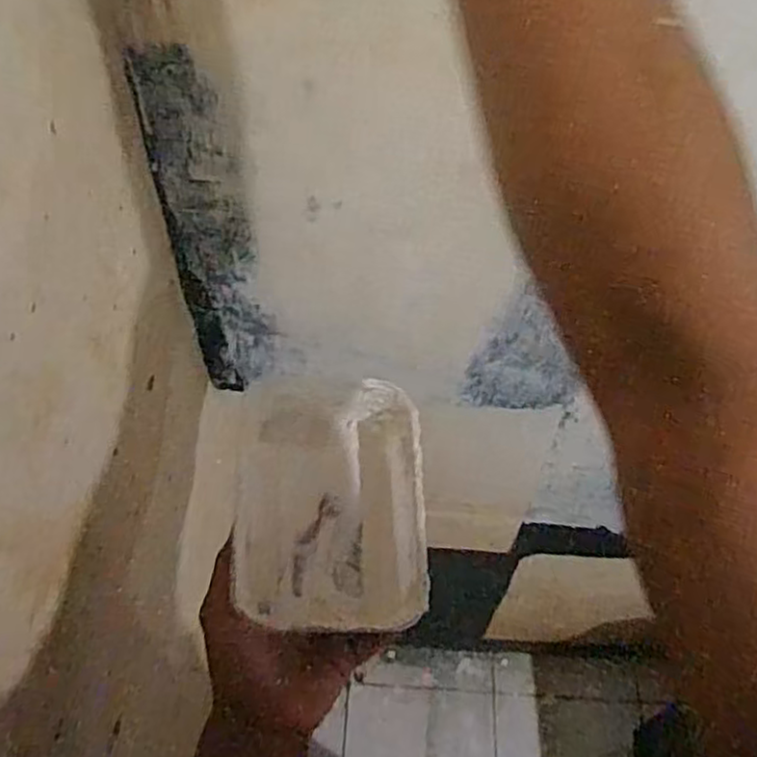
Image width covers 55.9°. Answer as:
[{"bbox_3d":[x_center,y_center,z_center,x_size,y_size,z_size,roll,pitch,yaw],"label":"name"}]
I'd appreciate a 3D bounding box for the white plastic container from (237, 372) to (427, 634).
[{"bbox_3d":[-0.033,0.078,0.480,0.121,0.047,0.174,-2,54,-2],"label":"white plastic container"}]

